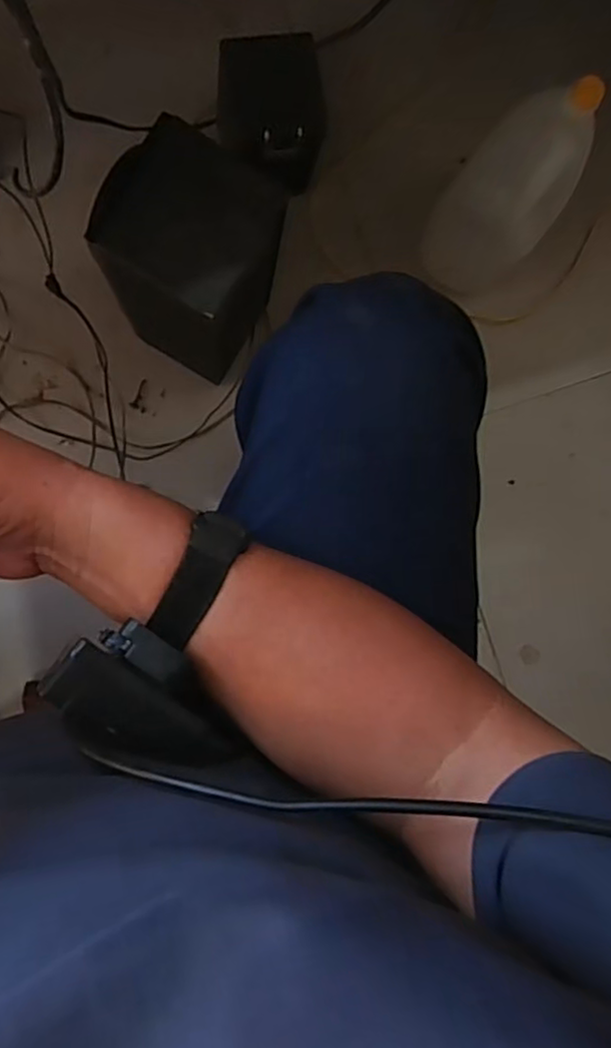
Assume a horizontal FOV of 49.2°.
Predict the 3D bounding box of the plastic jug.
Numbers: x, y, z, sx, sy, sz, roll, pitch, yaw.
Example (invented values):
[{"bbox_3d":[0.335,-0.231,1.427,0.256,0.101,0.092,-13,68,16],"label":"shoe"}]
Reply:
[{"bbox_3d":[0.219,-0.354,0.723,0.110,0.236,0.120,0,91,-10],"label":"plastic jug"}]

